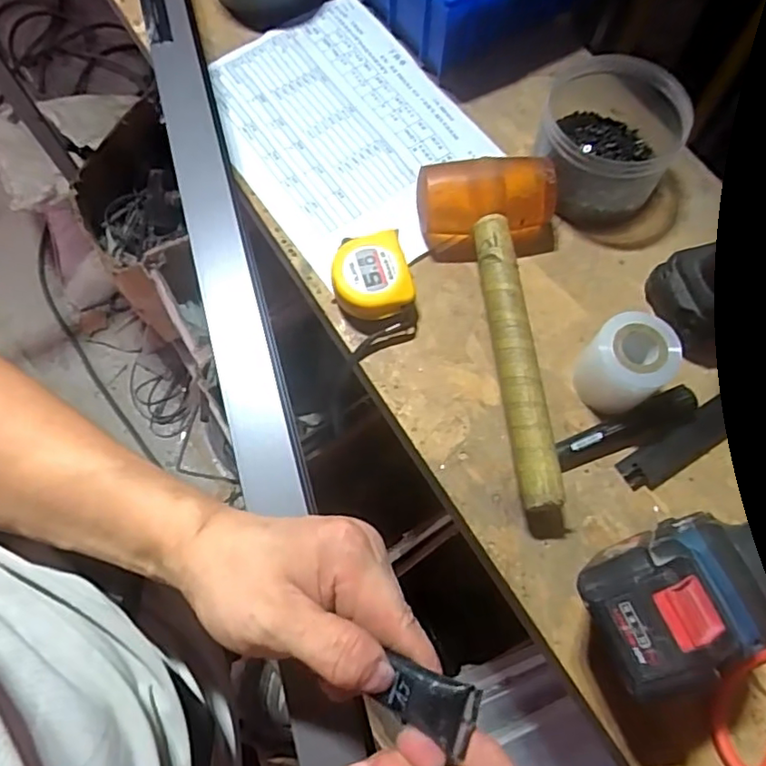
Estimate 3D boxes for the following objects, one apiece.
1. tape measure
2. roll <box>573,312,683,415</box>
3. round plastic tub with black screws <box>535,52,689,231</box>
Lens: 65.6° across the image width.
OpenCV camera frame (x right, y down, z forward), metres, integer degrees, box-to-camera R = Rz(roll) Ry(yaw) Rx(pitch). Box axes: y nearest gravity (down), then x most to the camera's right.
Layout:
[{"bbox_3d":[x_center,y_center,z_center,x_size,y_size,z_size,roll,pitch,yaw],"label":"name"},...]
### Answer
[{"bbox_3d":[-0.007,-0.073,0.480,0.063,0.039,0.090,-15,71,-6],"label":"tape measure"},{"bbox_3d":[0.176,-0.015,0.433,0.054,0.069,0.053,0,70,0],"label":"roll"},{"bbox_3d":[0.187,-0.201,0.499,0.102,0.071,0.115,20,72,7],"label":"round plastic tub with black screws"}]

